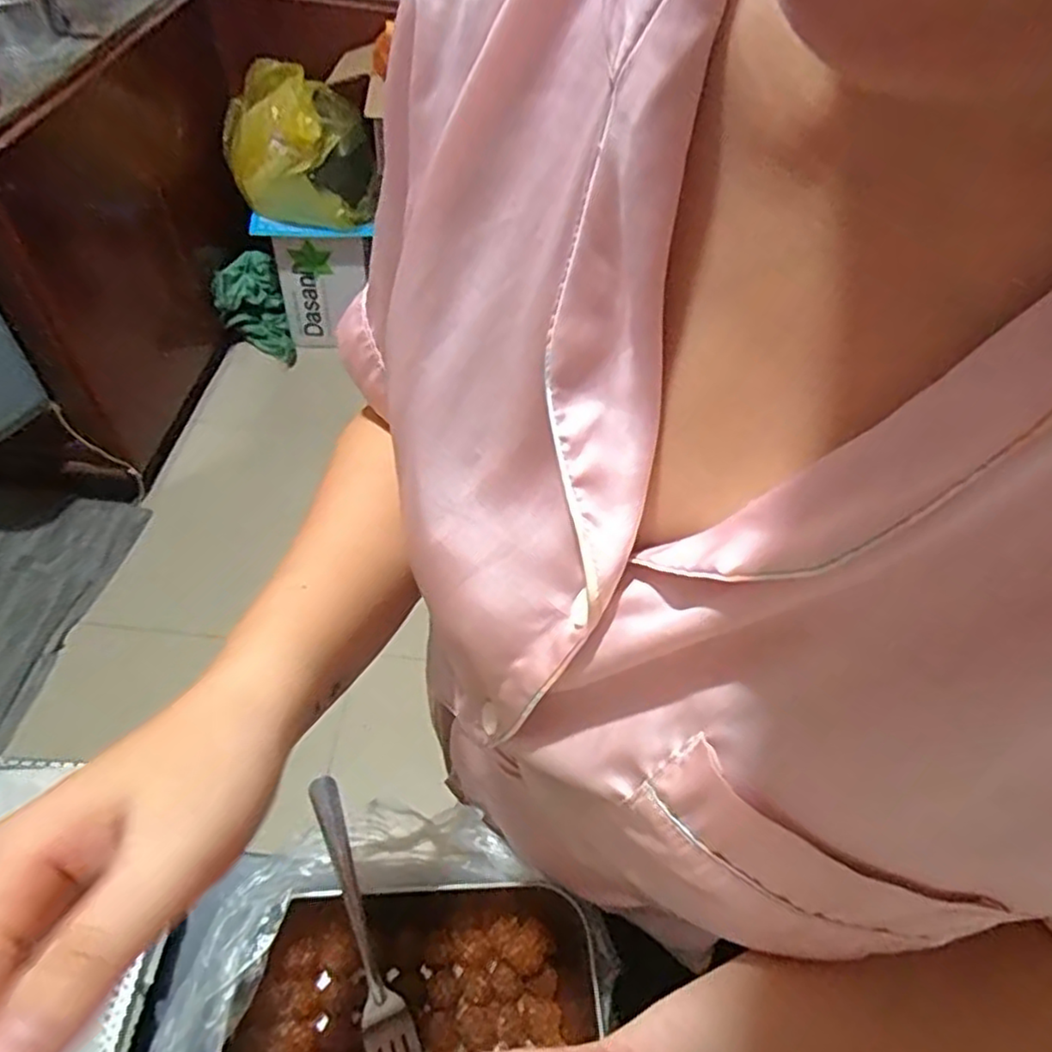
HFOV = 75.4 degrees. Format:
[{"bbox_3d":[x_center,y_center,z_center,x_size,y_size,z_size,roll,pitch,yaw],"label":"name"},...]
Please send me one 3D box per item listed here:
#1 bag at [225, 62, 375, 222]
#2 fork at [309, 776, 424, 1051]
[{"bbox_3d":[-0.513,-0.845,1.502,0.283,0.258,0.215,-13,53,-15],"label":"bag"},{"bbox_3d":[-0.095,0.221,0.384,0.026,0.017,0.154,-16,73,-16],"label":"fork"}]

